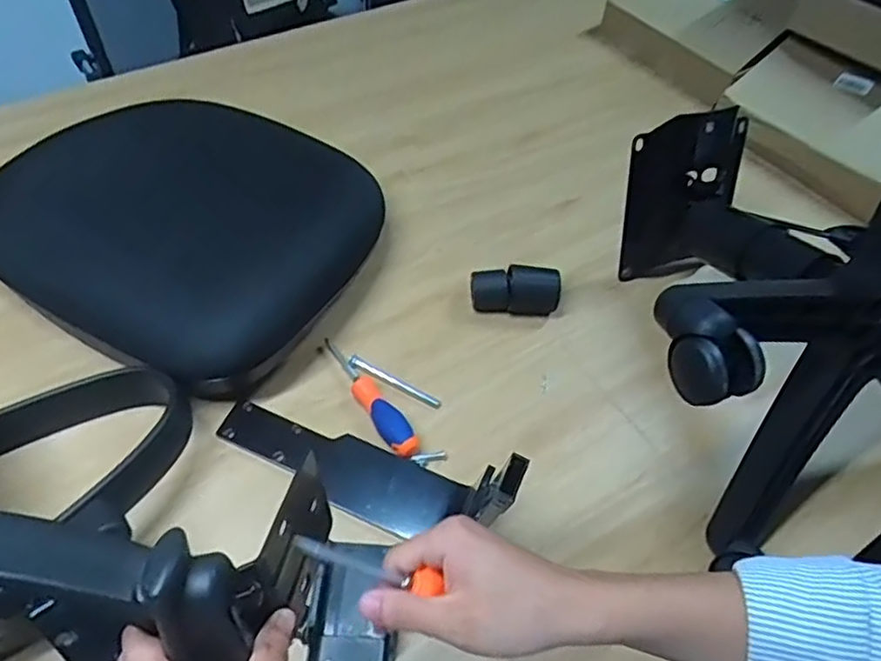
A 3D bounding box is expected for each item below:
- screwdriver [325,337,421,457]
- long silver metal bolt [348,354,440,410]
[{"bbox_3d":[-0.082,0.071,0.745,0.031,0.023,0.183,-27,58,-21],"label":"screwdriver"},{"bbox_3d":[-0.053,0.058,0.762,0.117,0.007,0.014,25,56,16],"label":"long silver metal bolt"}]

